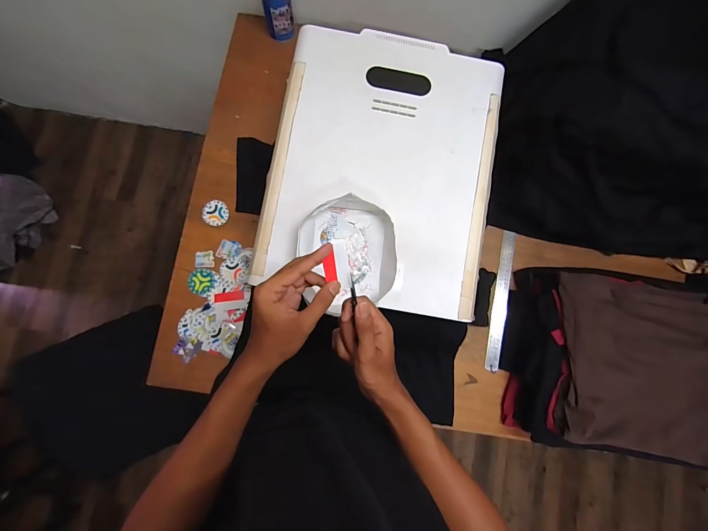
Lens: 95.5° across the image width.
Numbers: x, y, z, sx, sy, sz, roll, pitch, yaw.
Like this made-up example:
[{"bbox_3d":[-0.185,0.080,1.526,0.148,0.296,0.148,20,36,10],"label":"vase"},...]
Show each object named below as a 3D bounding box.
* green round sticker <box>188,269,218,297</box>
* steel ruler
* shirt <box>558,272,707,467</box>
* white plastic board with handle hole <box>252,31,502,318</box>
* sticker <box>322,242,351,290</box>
[{"bbox_3d":[-0.328,0.037,0.699,0.060,0.007,0.057,1,83,-5],"label":"green round sticker"},{"bbox_3d":[0.336,0.078,0.733,0.033,0.008,0.316,9,83,19],"label":"steel ruler"},{"bbox_3d":[0.609,0.210,0.633,0.470,0.074,0.325,13,82,-3],"label":"shirt"},{"bbox_3d":[0.055,-0.183,0.586,0.397,0.020,0.497,10,82,-3],"label":"white plastic board with handle hole"},{"bbox_3d":[-0.020,0.002,0.385,0.029,0.004,0.056,-8,99,-11],"label":"sticker"}]

